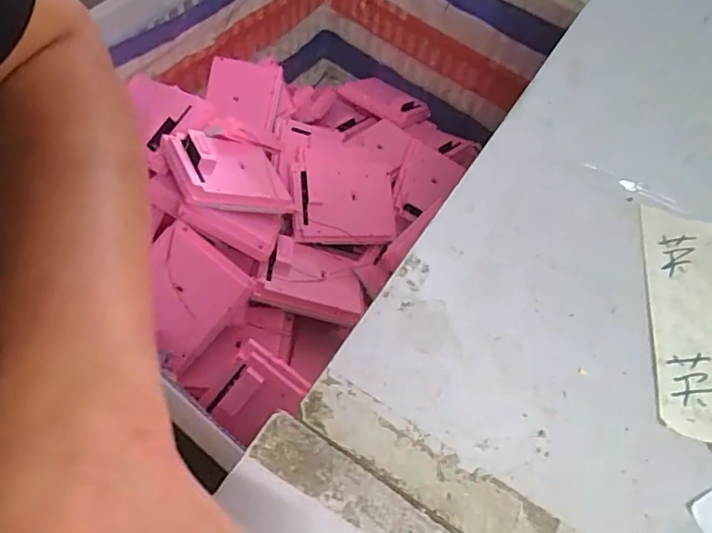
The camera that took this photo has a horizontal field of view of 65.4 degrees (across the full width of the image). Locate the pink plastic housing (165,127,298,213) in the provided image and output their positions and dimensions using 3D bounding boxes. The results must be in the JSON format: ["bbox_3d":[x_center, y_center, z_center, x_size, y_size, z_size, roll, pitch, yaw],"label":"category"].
[{"bbox_3d":[-0.173,-0.131,0.762,0.154,0.030,0.123,-2,55,-45],"label":"pink plastic housing"}]

